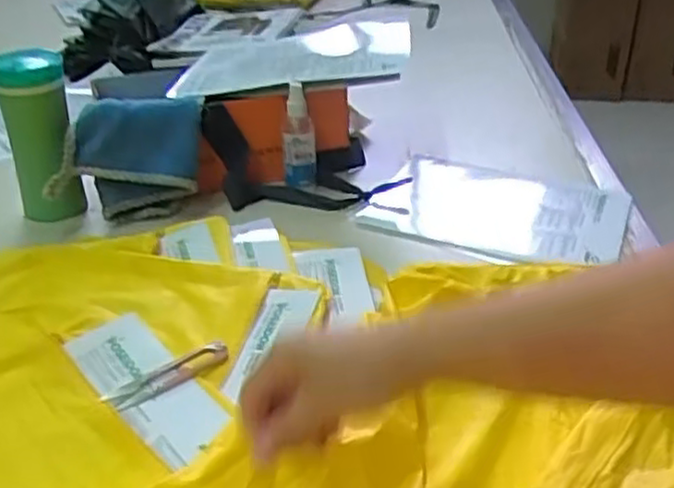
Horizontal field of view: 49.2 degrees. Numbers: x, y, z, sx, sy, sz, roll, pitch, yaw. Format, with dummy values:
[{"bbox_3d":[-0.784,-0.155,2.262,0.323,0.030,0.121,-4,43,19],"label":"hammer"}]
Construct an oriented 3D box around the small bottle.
[{"bbox_3d":[-0.045,-0.125,0.854,0.038,0.123,0.029,-1,31,-3],"label":"small bottle"}]

